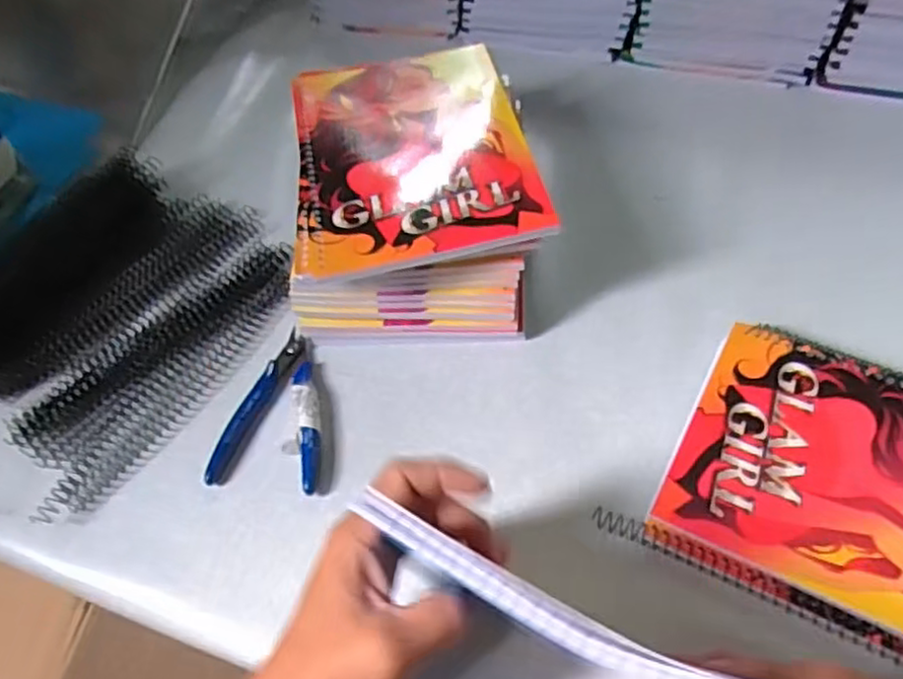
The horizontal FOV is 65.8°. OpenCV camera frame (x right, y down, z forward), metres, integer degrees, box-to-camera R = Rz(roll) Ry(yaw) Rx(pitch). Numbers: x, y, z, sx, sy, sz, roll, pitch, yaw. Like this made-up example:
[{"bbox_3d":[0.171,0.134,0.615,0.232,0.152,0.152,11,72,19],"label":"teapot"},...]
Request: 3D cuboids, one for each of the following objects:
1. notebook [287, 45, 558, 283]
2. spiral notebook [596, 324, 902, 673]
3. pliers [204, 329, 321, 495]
[{"bbox_3d":[-0.029,-0.130,0.465,0.149,0.012,0.201,-9,55,-1],"label":"notebook"},{"bbox_3d":[0.228,0.086,0.378,0.206,0.025,0.160,24,61,20],"label":"spiral notebook"},{"bbox_3d":[-0.111,0.042,0.455,0.066,0.013,0.111,3,56,8],"label":"pliers"}]

